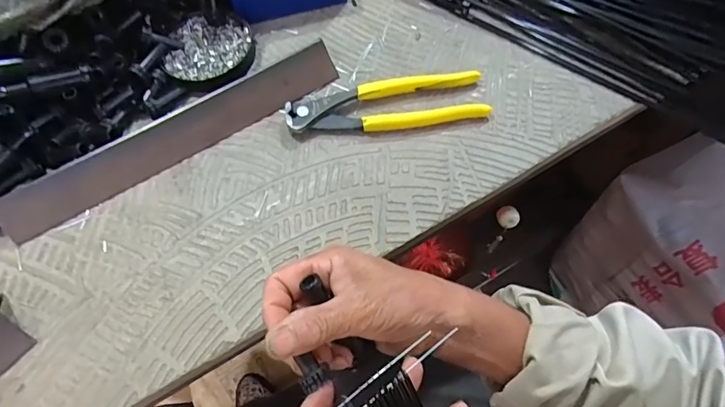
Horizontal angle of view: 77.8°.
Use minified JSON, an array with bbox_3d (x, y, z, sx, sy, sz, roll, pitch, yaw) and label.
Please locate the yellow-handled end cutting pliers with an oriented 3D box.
[{"bbox_3d":[0.020,-0.082,0.373,0.165,0.013,0.044,-10,64,-2],"label":"yellow-handled end cutting pliers"}]

